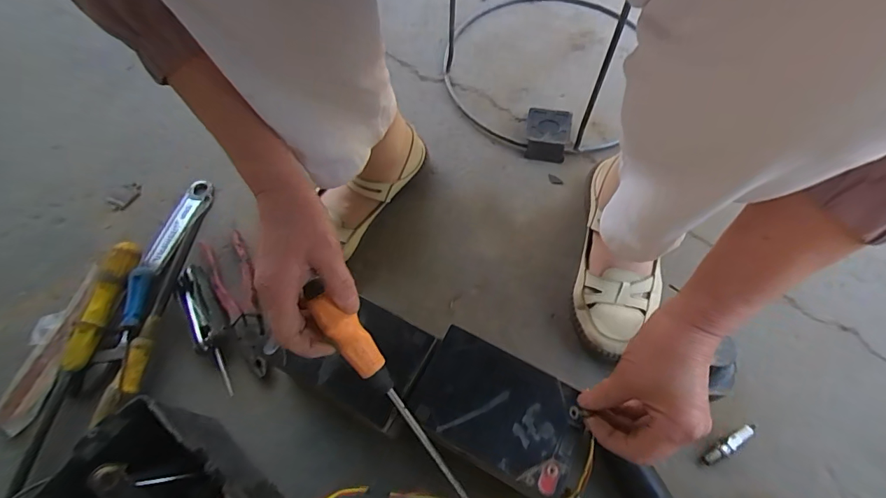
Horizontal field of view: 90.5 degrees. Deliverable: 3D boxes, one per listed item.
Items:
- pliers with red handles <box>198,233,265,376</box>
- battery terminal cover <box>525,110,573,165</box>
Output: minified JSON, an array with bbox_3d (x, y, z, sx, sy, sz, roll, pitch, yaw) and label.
[{"bbox_3d":[-0.245,0.060,0.538,0.051,0.015,0.193,-30,67,-11],"label":"pliers with red handles"},{"bbox_3d":[0.150,-0.164,0.633,0.060,0.027,0.075,9,65,7],"label":"battery terminal cover"}]

